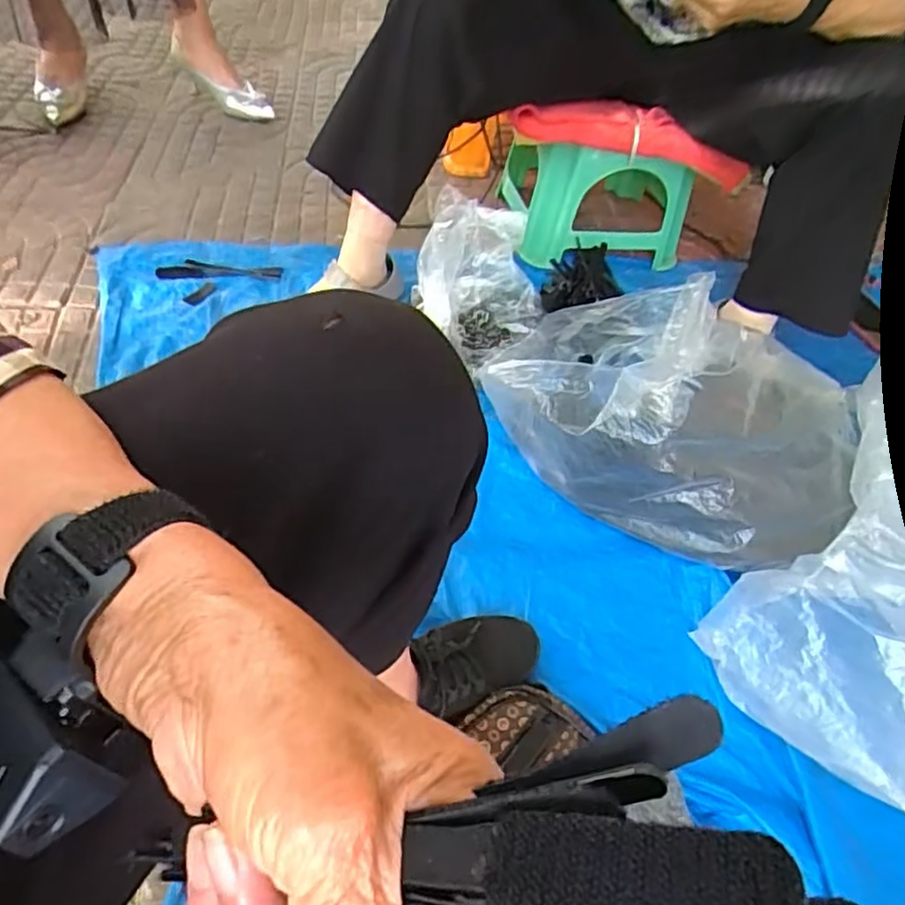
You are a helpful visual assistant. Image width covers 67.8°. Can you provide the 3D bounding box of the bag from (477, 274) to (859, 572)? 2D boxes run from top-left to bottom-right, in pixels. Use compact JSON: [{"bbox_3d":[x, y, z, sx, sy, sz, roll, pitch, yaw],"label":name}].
[{"bbox_3d":[0.257,-0.056,0.787,0.420,0.184,0.234,25,52,11],"label":"bag"}]

